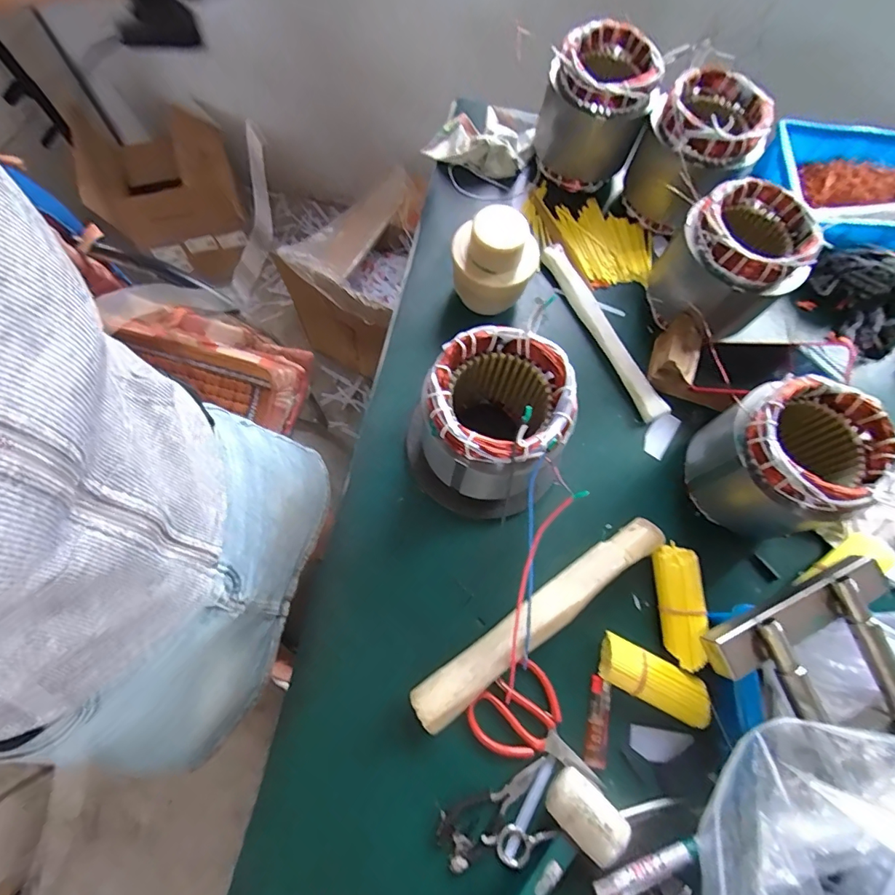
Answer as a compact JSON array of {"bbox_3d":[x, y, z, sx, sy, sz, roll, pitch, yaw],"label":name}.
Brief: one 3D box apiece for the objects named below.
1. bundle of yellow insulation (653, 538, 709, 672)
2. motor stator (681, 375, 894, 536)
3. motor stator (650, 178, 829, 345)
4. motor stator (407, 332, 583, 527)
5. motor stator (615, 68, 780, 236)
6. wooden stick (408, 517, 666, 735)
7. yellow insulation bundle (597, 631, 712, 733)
[{"bbox_3d":[0.266,0.181,0.538,0.056,0.041,0.136,3,69,-2],"label":"bundle of yellow insulation"},{"bbox_3d":[0.372,0.019,0.537,0.134,0.166,0.135,32,71,9],"label":"motor stator"},{"bbox_3d":[0.370,-0.240,0.614,0.150,0.151,0.140,1,71,-4],"label":"motor stator"},{"bbox_3d":[0.041,-0.011,0.521,0.160,0.181,0.158,1,69,-2],"label":"motor stator"},{"bbox_3d":[0.354,-0.419,0.680,0.139,0.171,0.134,1,71,-4],"label":"motor stator"},{"bbox_3d":[0.107,0.187,0.521,0.337,0.043,0.047,-33,74,-14],"label":"wooden stick"},{"bbox_3d":[0.224,0.255,0.508,0.118,0.037,0.048,28,70,8],"label":"yellow insulation bundle"}]

